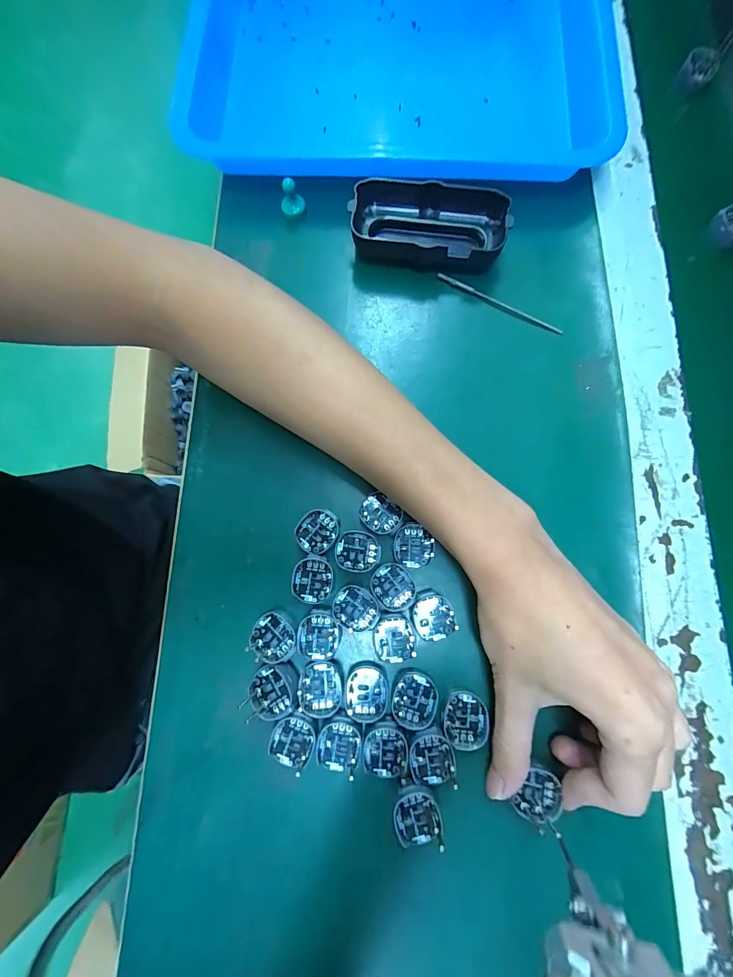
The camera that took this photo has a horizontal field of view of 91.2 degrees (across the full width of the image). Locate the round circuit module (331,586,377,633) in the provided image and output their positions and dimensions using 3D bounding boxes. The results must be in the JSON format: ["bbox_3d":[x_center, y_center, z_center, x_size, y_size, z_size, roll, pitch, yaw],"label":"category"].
[{"bbox_3d":[-0.007,0.072,0.214,0.026,0.004,0.026,0,78,1],"label":"round circuit module"}]

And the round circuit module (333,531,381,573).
[{"bbox_3d":[-0.005,0.039,0.222,0.028,0.004,0.025,-1,78,1],"label":"round circuit module"}]

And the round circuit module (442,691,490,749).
[{"bbox_3d":[0.056,0.130,0.201,0.025,0.004,0.029,-7,78,-1],"label":"round circuit module"}]

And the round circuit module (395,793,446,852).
[{"bbox_3d":[0.027,0.177,0.191,0.024,0.004,0.028,-6,78,0],"label":"round circuit module"}]

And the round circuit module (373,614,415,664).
[{"bbox_3d":[0.016,0.088,0.210,0.024,0.004,0.026,0,78,1],"label":"round circuit module"}]

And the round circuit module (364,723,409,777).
[{"bbox_3d":[0.010,0.145,0.200,0.024,0.004,0.028,-6,78,0],"label":"round circuit module"}]

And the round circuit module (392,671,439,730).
[{"bbox_3d":[0.028,0.120,0.203,0.024,0.004,0.029,12,79,3],"label":"round circuit module"}]

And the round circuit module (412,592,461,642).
[{"bbox_3d":[0.039,0.075,0.212,0.024,0.004,0.028,-15,78,-2],"label":"round circuit module"}]

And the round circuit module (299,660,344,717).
[{"bbox_3d":[-0.027,0.115,0.205,0.025,0.004,0.028,-4,78,0],"label":"round circuit module"}]

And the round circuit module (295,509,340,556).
[{"bbox_3d":[-0.031,0.026,0.224,0.024,0.004,0.028,41,82,8],"label":"round circuit module"}]

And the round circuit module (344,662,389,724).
[{"bbox_3d":[0.000,0.117,0.206,0.025,0.004,0.030,2,78,1],"label":"round circuit module"}]

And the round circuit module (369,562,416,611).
[{"bbox_3d":[0.016,0.060,0.216,0.024,0.004,0.028,-31,79,-5],"label":"round circuit module"}]

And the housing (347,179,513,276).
[{"bbox_3d":[0.045,-0.189,0.263,0.107,0.026,0.053,8,78,3],"label":"housing"}]

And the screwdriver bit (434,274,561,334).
[{"bbox_3d":[0.096,-0.135,0.259,0.097,0.004,0.007,29,80,7],"label":"screwdriver bit"}]

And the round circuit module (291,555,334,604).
[{"bbox_3d":[-0.033,0.055,0.217,0.025,0.004,0.028,-2,78,0],"label":"round circuit module"}]

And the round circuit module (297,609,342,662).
[{"bbox_3d":[-0.028,0.086,0.212,0.025,0.006,0.028,-3,78,0],"label":"round circuit module"}]

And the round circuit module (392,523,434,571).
[{"bbox_3d":[0.029,0.035,0.220,0.023,0.004,0.026,-4,78,0],"label":"round circuit module"}]

